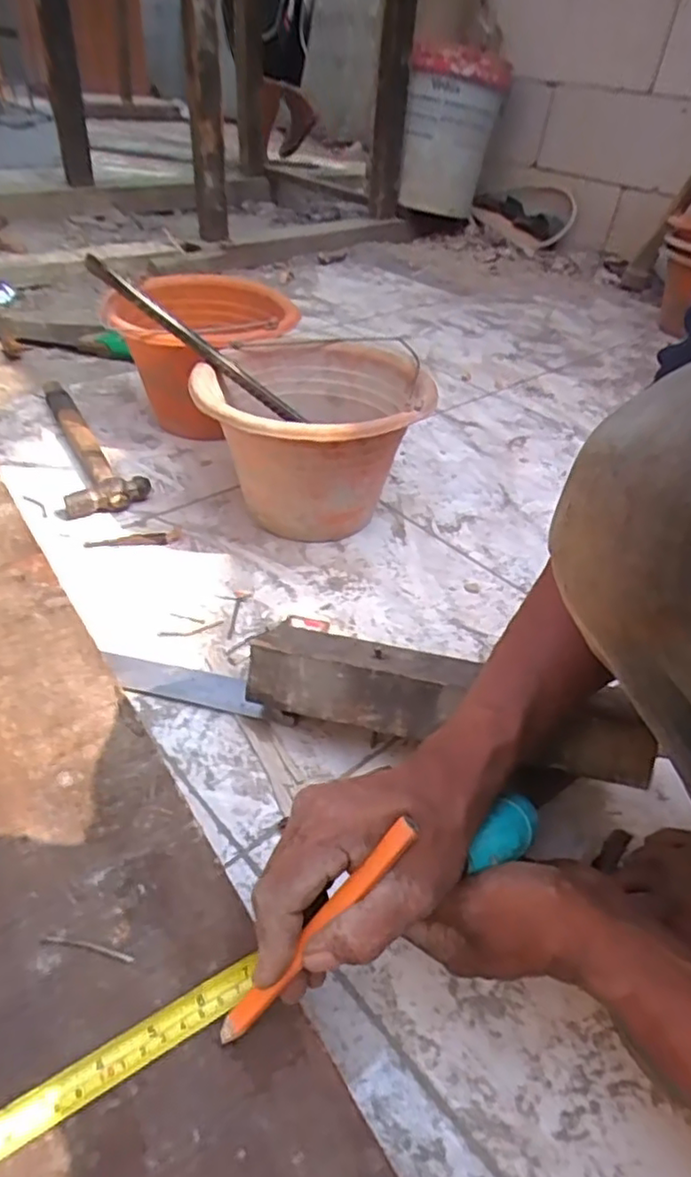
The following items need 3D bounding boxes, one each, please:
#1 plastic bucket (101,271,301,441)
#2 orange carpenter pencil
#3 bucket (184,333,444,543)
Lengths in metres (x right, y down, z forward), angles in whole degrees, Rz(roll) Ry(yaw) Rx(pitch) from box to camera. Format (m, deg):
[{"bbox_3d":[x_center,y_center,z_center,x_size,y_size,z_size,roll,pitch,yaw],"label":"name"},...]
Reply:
[{"bbox_3d":[-0.184,-0.320,0.887,0.226,0.166,0.269,7,40,1],"label":"plastic bucket"},{"bbox_3d":[-0.016,0.163,0.298,0.138,0.009,0.012,-51,54,5],"label":"orange carpenter pencil"},{"bbox_3d":[-0.040,-0.162,0.728,0.247,0.166,0.239,-8,42,-16],"label":"bucket"}]

